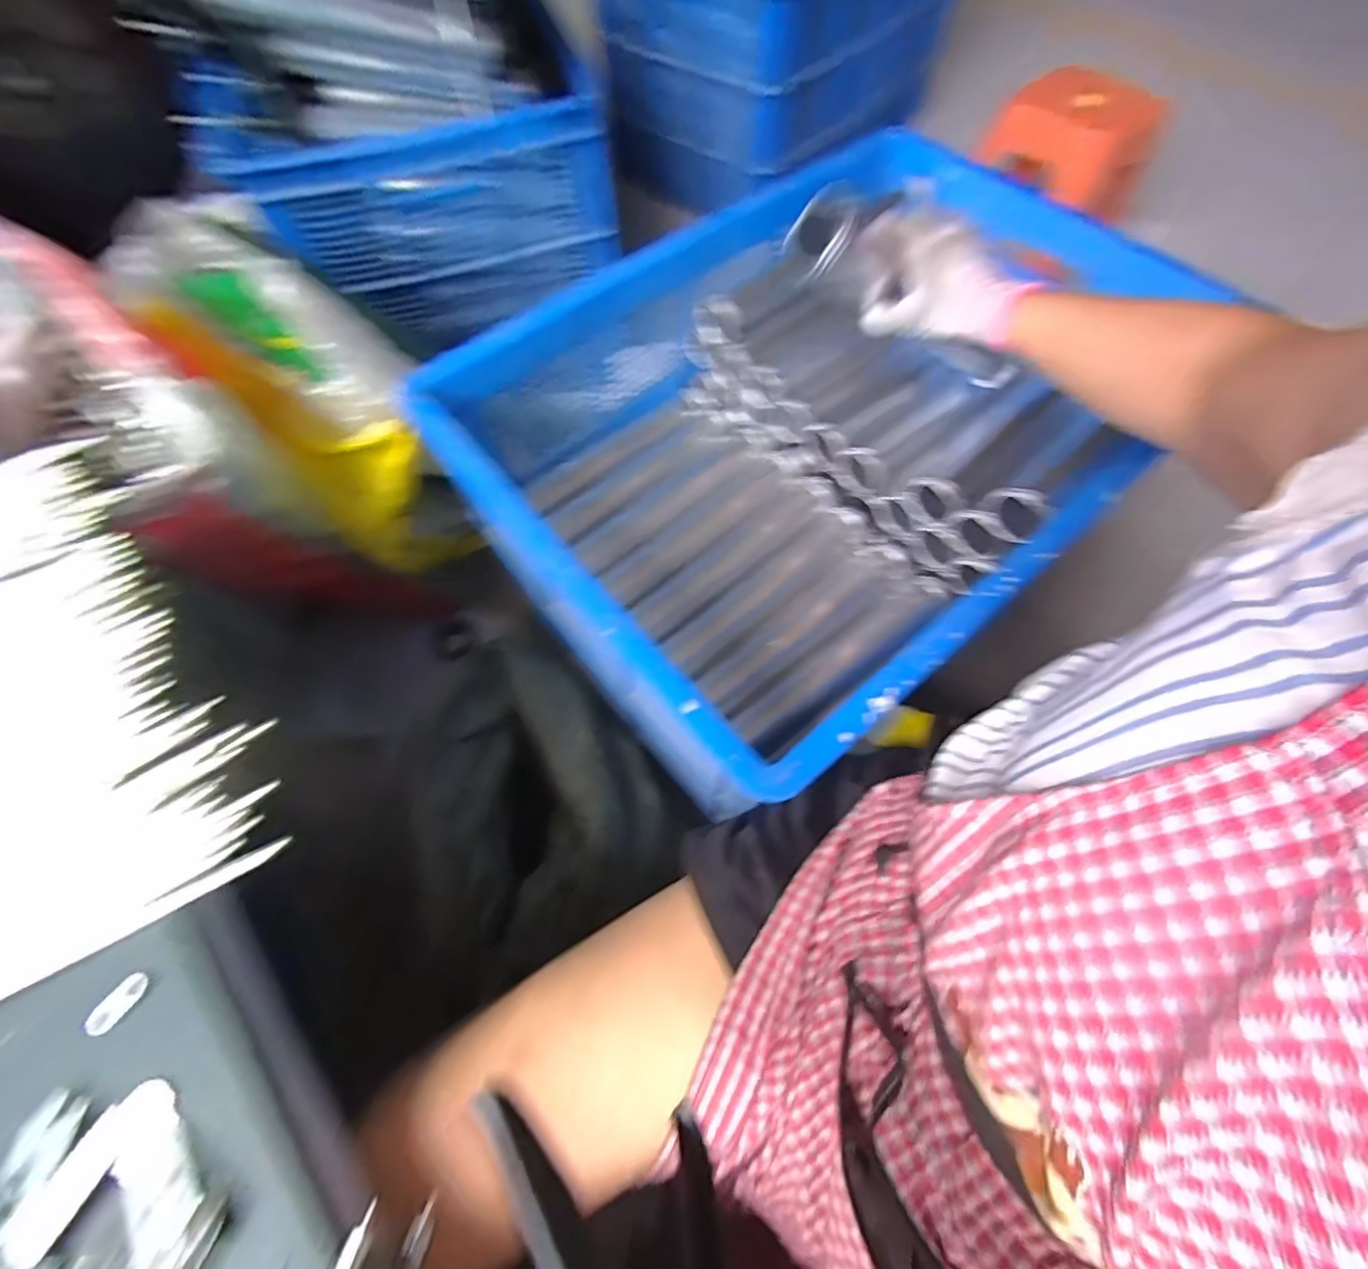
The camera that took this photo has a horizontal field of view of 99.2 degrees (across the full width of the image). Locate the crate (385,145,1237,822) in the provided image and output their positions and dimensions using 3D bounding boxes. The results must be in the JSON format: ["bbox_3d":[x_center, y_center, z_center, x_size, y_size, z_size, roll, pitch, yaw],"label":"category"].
[{"bbox_3d":[0.171,-0.244,0.739,0.803,0.263,0.606,-37,69,-15],"label":"crate"}]

